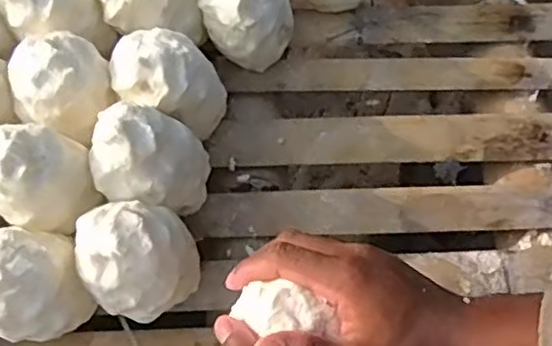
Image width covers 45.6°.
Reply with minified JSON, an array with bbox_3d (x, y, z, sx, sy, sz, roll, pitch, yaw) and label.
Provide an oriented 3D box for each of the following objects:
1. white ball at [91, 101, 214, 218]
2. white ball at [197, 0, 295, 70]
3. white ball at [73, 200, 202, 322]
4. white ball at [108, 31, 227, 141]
[{"bbox_3d":[-0.102,-0.007,0.545,0.081,0.123,0.077,-1,68,2],"label":"white ball"},{"bbox_3d":[-0.026,-0.142,0.599,0.079,0.105,0.071,4,69,4],"label":"white ball"},{"bbox_3d":[-0.104,0.070,0.515,0.083,0.114,0.083,-1,68,2],"label":"white ball"},{"bbox_3d":[-0.092,-0.078,0.575,0.086,0.113,0.078,24,71,11],"label":"white ball"}]

